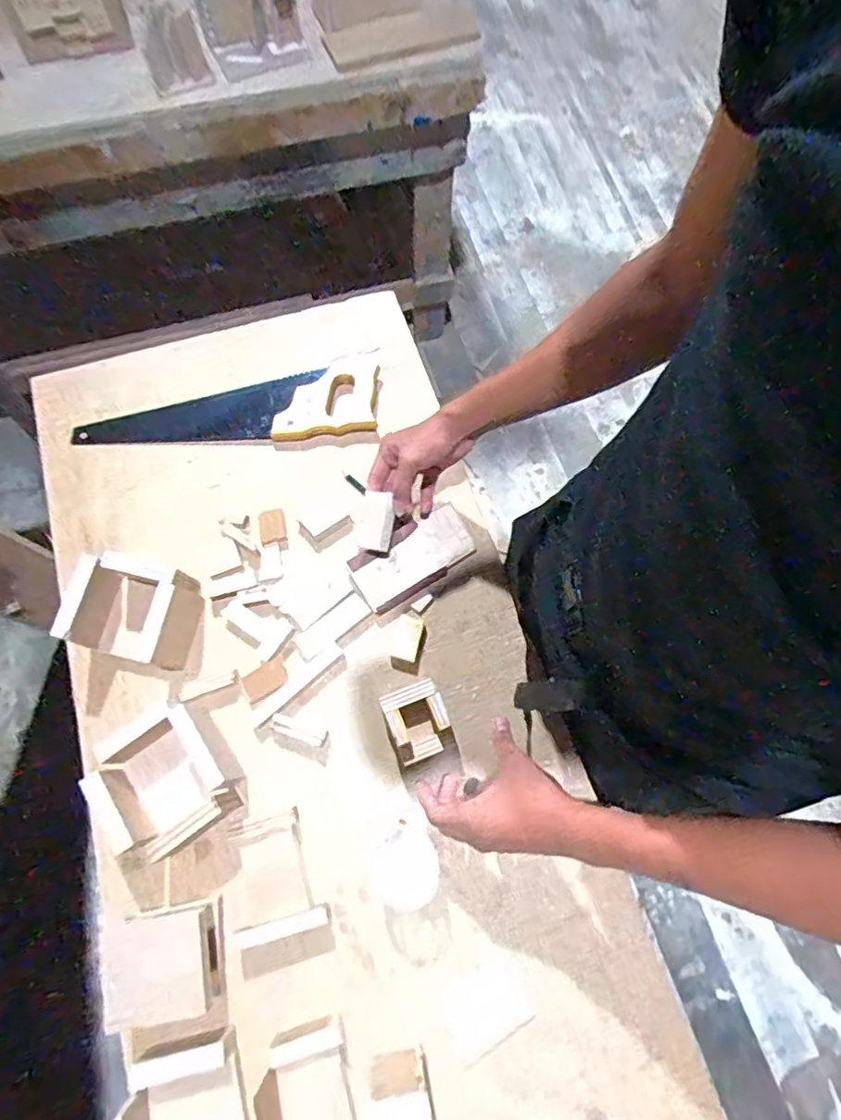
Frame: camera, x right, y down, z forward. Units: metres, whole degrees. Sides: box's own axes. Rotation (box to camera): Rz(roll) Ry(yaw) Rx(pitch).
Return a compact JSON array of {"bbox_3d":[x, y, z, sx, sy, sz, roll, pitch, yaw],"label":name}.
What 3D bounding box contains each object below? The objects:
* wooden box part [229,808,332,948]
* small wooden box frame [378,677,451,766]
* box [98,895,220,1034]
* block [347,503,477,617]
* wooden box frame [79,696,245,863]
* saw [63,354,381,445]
[{"bbox_3d":[-0.150,0.324,0.577,0.082,0.029,0.110,-16,72,-8],"label":"wooden box part"},{"bbox_3d":[-0.004,0.177,0.619,0.062,0.055,0.077,-20,73,-9],"label":"small wooden box frame"},{"bbox_3d":[-0.243,0.383,0.531,0.097,0.060,0.089,-5,71,-4],"label":"box"},{"bbox_3d":[-0.008,-0.001,0.694,0.150,0.025,0.074,-30,75,-12],"label":"block"},{"bbox_3d":[-0.267,0.231,0.580,0.125,0.065,0.133,-32,75,-12],"label":"wooden box frame"},{"bbox_3d":[-0.257,-0.200,0.760,0.399,0.019,0.111,-11,72,-6],"label":"saw"}]

